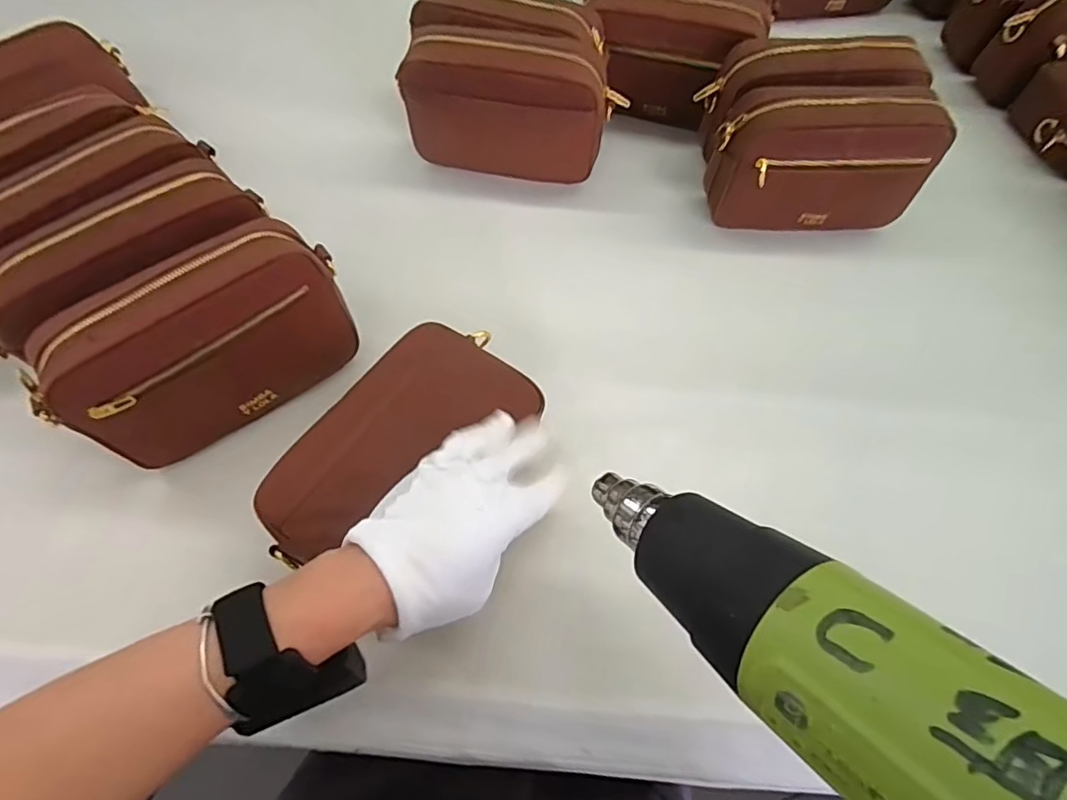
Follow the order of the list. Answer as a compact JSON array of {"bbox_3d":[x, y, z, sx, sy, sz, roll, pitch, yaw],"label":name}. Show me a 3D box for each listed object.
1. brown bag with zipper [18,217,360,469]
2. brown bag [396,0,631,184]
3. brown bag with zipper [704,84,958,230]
[{"bbox_3d":[-0.237,-0.041,0.413,0.201,0.118,0.070,-35,68,-19],"label":"brown bag with zipper"},{"bbox_3d":[-0.020,-0.323,0.569,0.203,0.118,0.133,12,61,4],"label":"brown bag"},{"bbox_3d":[0.267,-0.225,0.522,0.200,0.124,0.058,1,61,-2],"label":"brown bag with zipper"}]

